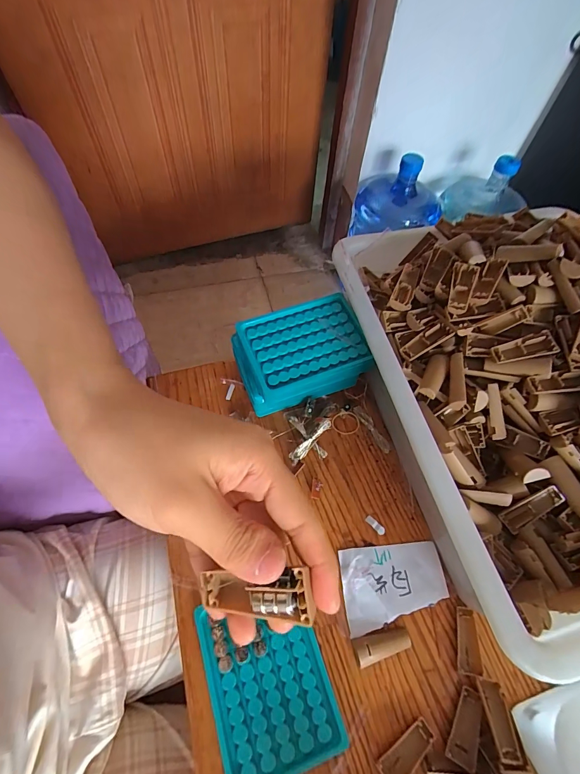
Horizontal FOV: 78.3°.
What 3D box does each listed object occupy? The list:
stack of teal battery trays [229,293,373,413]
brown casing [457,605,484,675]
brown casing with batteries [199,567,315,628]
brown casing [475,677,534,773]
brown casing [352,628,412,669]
[{"bbox_3d":[0.011,-0.030,0.407,0.136,0.067,0.101,-17,63,-12],"label":"stack of teal battery trays"},{"bbox_3d":[0.157,0.224,0.315,0.018,0.008,0.049,6,60,0],"label":"brown casing"},{"bbox_3d":[-0.015,0.085,0.146,0.049,0.013,0.018,-14,56,26],"label":"brown casing with batteries"},{"bbox_3d":[0.165,0.264,0.279,0.020,0.009,0.056,5,34,0],"label":"brown casing"},{"bbox_3d":[0.081,0.227,0.311,0.049,0.009,0.020,-10,61,-9],"label":"brown casing"}]

